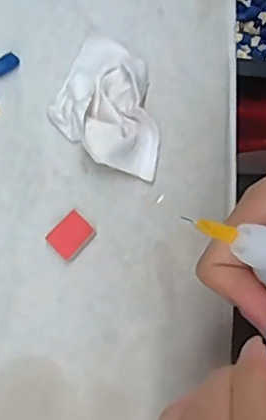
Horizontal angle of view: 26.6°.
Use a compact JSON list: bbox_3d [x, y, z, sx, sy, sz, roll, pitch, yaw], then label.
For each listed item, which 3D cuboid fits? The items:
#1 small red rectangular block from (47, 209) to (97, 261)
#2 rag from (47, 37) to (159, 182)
[{"bbox_3d":[-0.033,0.013,0.302,0.019,0.005,0.023,39,82,7],"label":"small red rectangular block"},{"bbox_3d":[-0.009,-0.058,0.307,0.067,0.019,0.066,26,80,5],"label":"rag"}]

